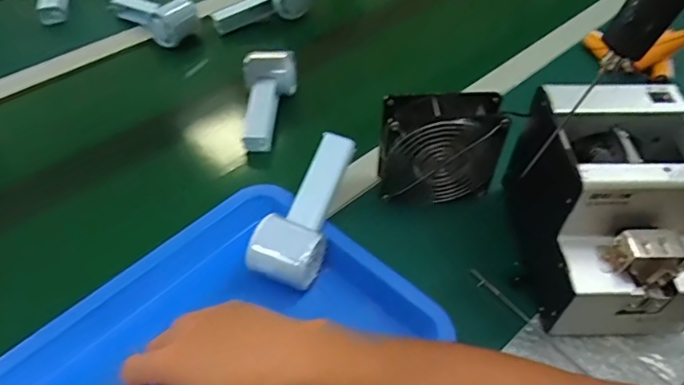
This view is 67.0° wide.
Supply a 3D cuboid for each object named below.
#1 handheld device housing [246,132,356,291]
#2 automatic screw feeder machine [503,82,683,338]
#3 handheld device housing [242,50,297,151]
[{"bbox_3d":[-0.032,0.015,0.496,0.055,0.055,0.151,19,66,15],"label":"handheld device housing"},{"bbox_3d":[0.239,0.016,0.462,0.125,0.149,0.175,1,48,-1],"label":"automatic screw feeder machine"},{"bbox_3d":[-0.097,-0.113,0.649,0.067,0.051,0.150,5,65,3],"label":"handheld device housing"}]

